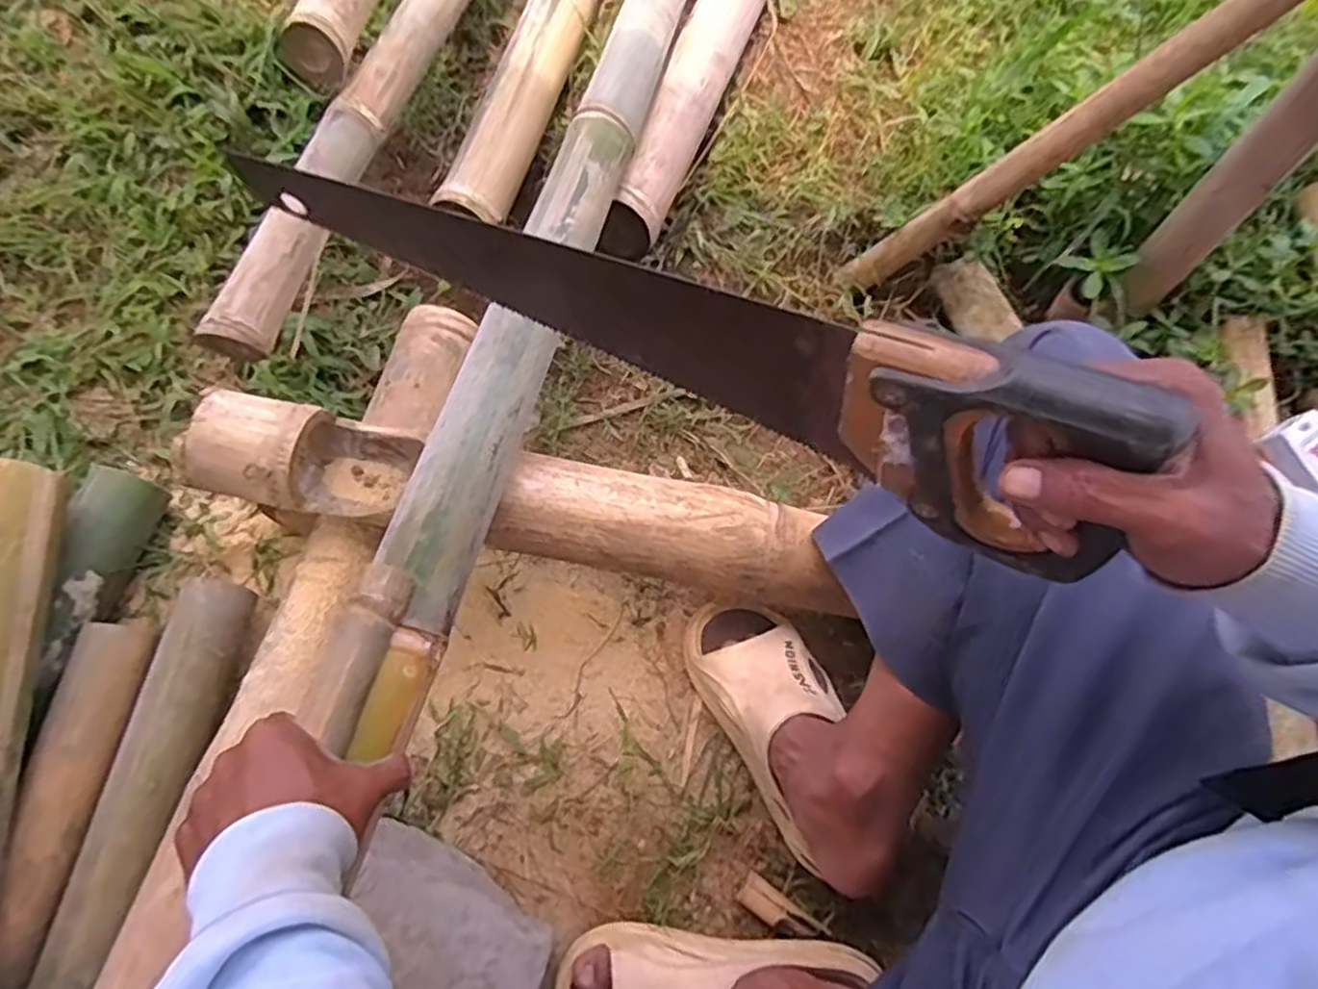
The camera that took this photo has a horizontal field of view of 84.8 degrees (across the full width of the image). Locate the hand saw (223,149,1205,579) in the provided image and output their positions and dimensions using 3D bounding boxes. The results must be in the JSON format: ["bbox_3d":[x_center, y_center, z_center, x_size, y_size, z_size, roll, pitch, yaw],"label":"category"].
[{"bbox_3d":[-0.015,-0.090,0.381,0.490,0.116,0.027,24,67,17],"label":"hand saw"}]

